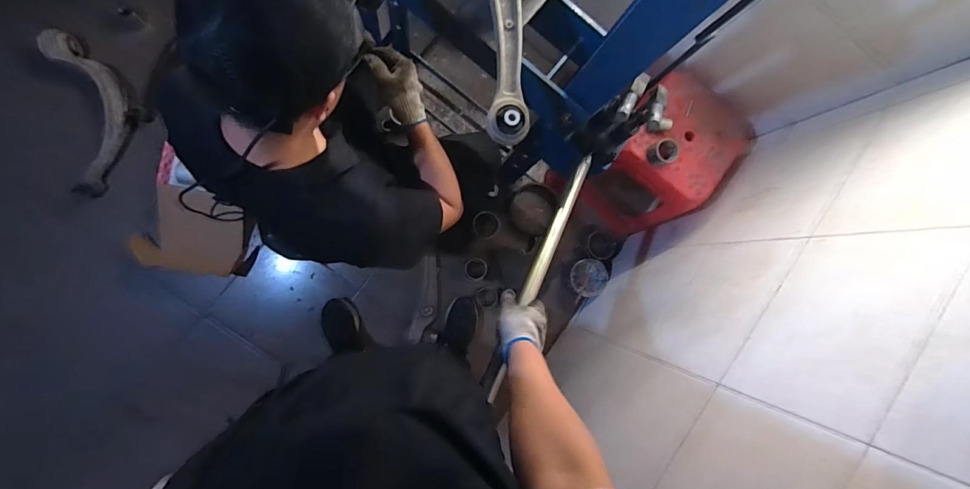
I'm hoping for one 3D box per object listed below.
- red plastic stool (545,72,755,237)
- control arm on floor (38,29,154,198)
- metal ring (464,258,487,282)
[{"bbox_3d":[0.463,-0.218,1.171,0.312,0.382,0.277,42,82,-5],"label":"red plastic stool"},{"bbox_3d":[-1.104,-0.375,1.178,0.200,0.062,0.461,-10,89,-10],"label":"control arm on floor"},{"bbox_3d":[-0.029,0.081,1.318,0.071,0.011,0.077,-1,96,-5],"label":"metal ring"}]

